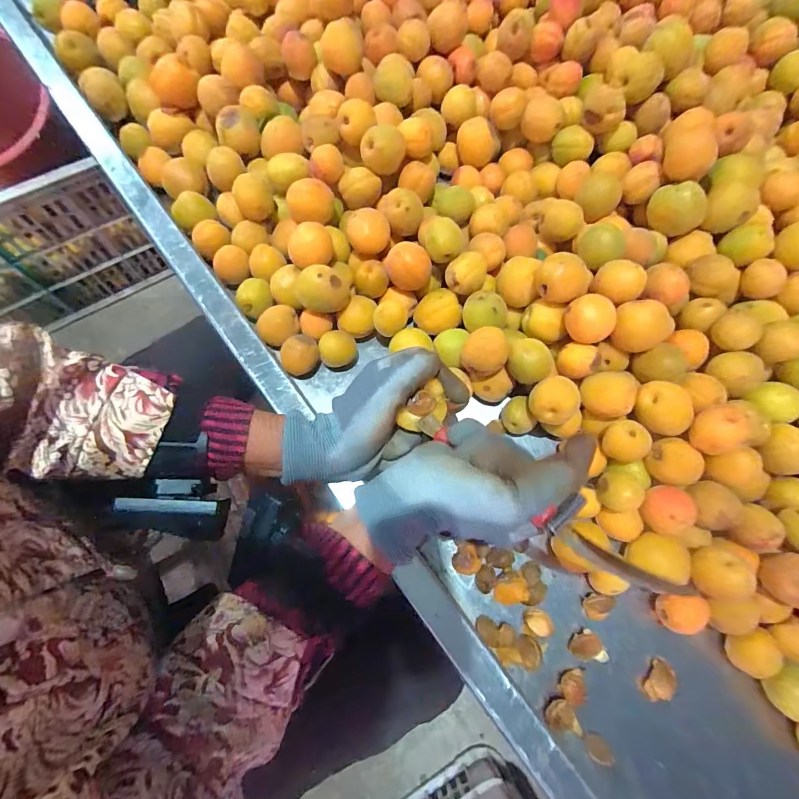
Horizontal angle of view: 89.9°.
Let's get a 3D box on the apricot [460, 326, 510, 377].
[{"bbox_3d":[0.076,-0.039,0.361,0.039,0.043,0.038,1,73,-5],"label":"apricot"}]

